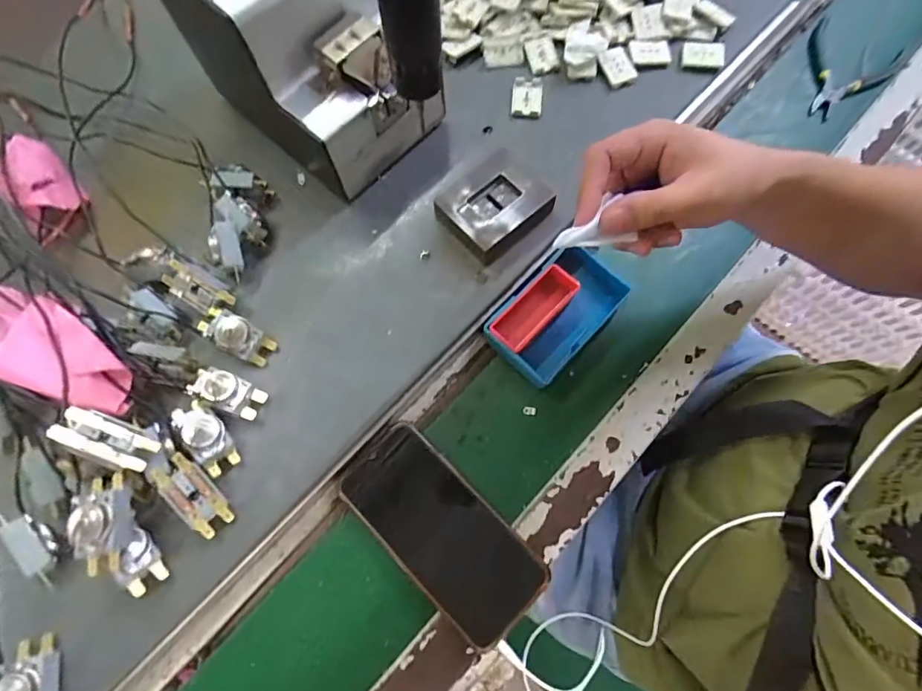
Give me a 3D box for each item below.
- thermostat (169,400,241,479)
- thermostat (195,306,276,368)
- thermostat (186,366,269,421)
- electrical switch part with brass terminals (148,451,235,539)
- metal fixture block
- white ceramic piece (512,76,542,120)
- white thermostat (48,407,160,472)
[{"bbox_3d":[-0.189,0.065,0.356,0.025,0.020,0.059,-43,78,-12],"label":"thermostat"},{"bbox_3d":[-0.178,-0.008,0.384,0.060,0.020,0.027,33,75,-4],"label":"thermostat"},{"bbox_3d":[-0.179,0.034,0.370,0.057,0.025,0.026,23,74,6],"label":"thermostat"},{"bbox_3d":[-0.185,0.104,0.338,0.028,0.006,0.059,-42,106,-33],"label":"electrical switch part with brass terminals"},{"bbox_3d":[0.029,-0.121,0.419,0.082,0.033,0.075,-42,78,-12],"label":"metal fixture block"},{"bbox_3d":[0.064,-0.240,0.468,0.028,0.005,0.047,5,73,1],"label":"white ceramic piece"},{"bbox_3d":[-0.237,0.062,0.326,0.060,0.012,0.026,27,74,-13],"label":"white thermostat"}]

